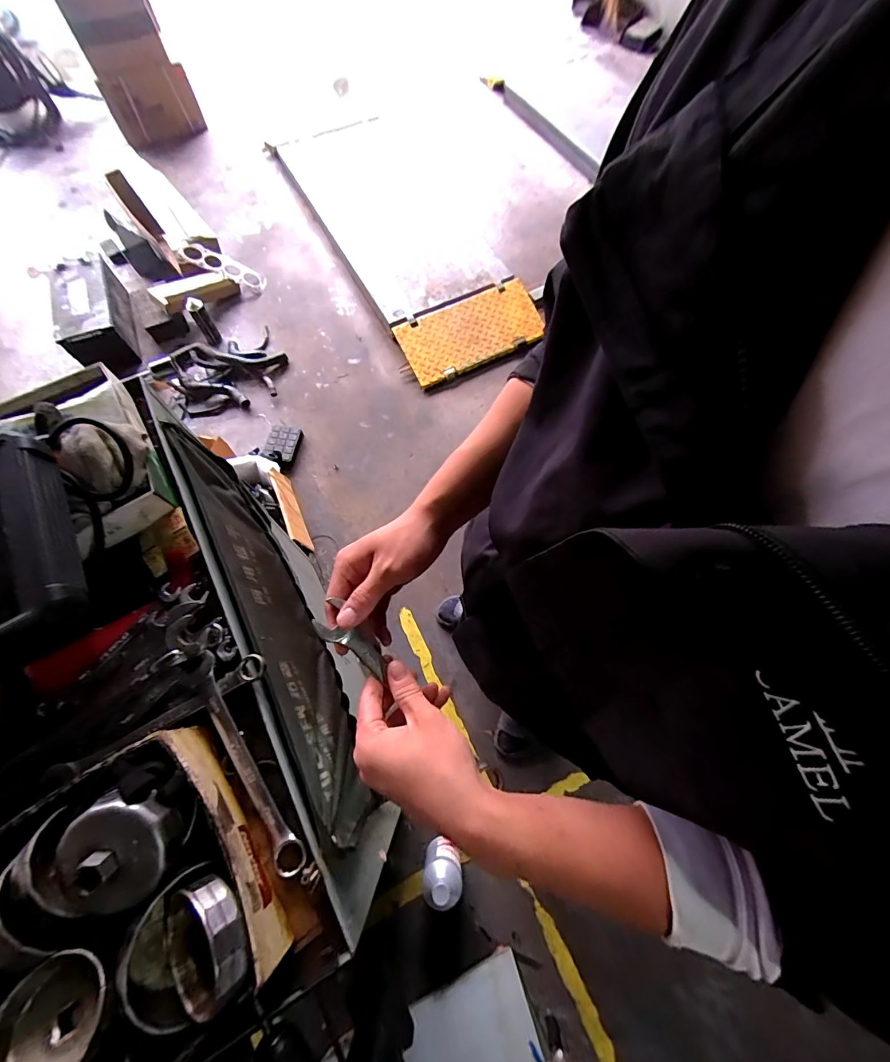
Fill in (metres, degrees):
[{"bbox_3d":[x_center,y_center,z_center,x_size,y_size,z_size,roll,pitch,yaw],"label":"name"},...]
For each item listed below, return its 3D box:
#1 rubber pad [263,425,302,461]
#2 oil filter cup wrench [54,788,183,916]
[{"bbox_3d":[-0.654,-0.355,1.651,0.135,0.019,0.150,11,69,4],"label":"rubber pad"},{"bbox_3d":[-0.246,0.235,0.303,0.082,0.037,0.077,-23,70,-9],"label":"oil filter cup wrench"}]

